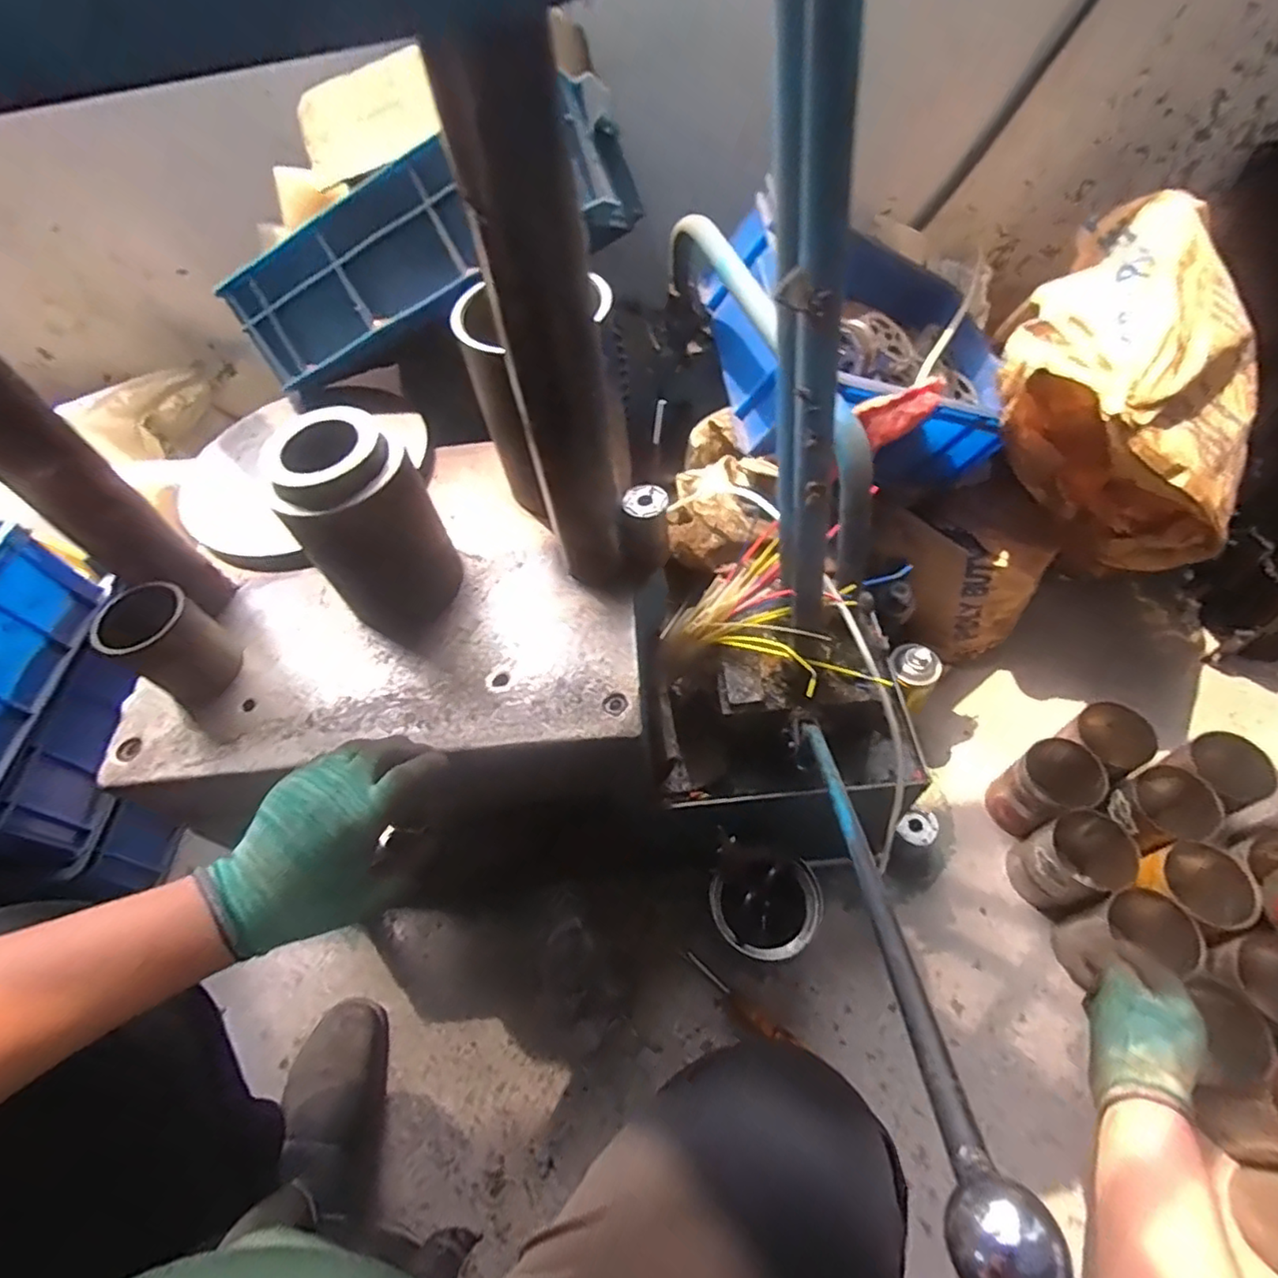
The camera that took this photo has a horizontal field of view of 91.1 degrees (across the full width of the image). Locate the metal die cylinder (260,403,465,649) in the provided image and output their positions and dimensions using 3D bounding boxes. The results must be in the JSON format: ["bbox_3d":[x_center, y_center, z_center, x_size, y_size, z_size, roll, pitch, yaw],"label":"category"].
[{"bbox_3d":[-0.231,-0.097,0.539,0.108,0.166,0.106,30,64,22],"label":"metal die cylinder"}]

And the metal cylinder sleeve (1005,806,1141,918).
[{"bbox_3d":[0.534,0.276,0.778,0.103,0.117,0.092,-21,58,-9],"label":"metal cylinder sleeve"}]

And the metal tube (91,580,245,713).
[{"bbox_3d":[-0.402,0.003,0.539,0.071,0.093,0.068,27,63,20],"label":"metal tube"}]

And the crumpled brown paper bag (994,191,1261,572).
[{"bbox_3d":[0.613,-0.295,0.782,0.300,0.302,0.352,30,64,22],"label":"crumpled brown paper bag"}]

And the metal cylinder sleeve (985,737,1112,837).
[{"bbox_3d":[0.526,0.201,0.826,0.095,0.122,0.090,-27,59,-12],"label":"metal cylinder sleeve"}]

